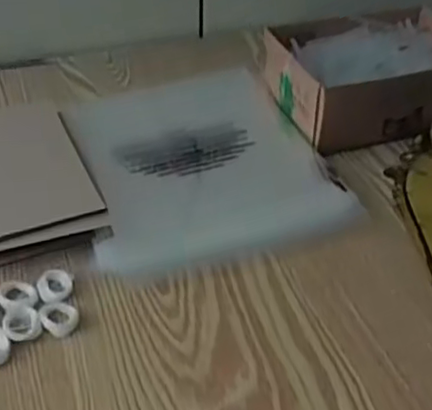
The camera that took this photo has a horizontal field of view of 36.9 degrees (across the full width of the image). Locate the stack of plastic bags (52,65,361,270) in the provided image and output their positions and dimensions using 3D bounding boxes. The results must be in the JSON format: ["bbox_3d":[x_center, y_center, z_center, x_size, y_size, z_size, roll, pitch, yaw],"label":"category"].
[{"bbox_3d":[-0.017,-0.047,0.570,0.199,0.016,0.236,-11,43,-14],"label":"stack of plastic bags"}]

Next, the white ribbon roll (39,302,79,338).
[{"bbox_3d":[-0.105,0.076,0.434,0.025,0.005,0.027,1,41,-1],"label":"white ribbon roll"}]

